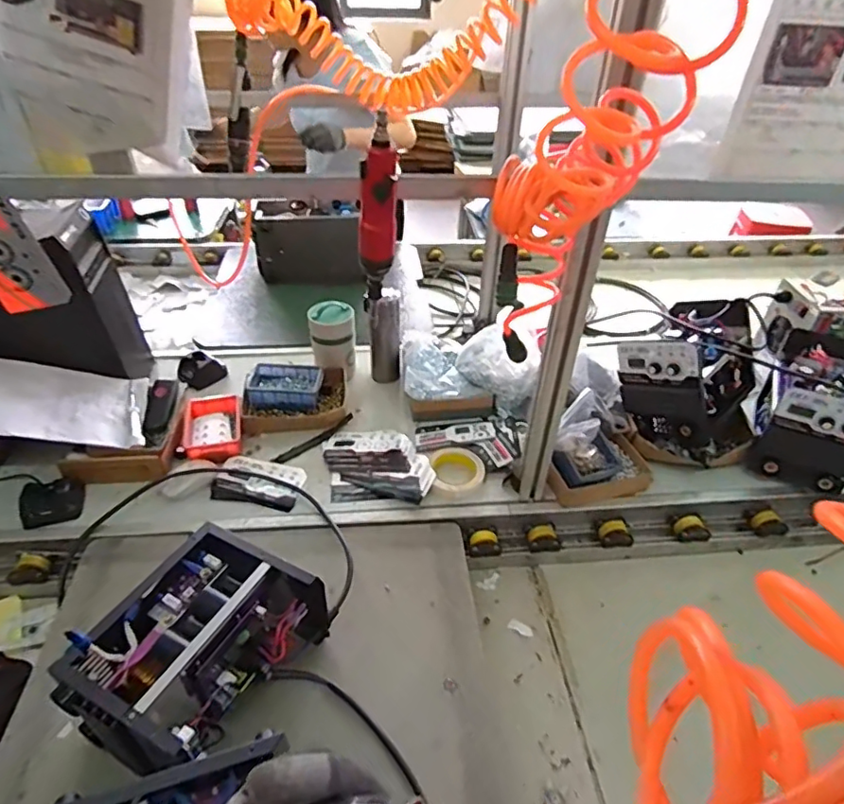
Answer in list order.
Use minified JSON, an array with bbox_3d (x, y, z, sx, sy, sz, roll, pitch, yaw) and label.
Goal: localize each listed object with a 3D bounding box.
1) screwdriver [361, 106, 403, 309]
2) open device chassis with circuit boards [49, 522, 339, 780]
[{"bbox_3d":[-0.045,-0.195,0.612,0.048,0.195,0.045,-2,39,-5],"label":"screwdriver"},{"bbox_3d":[-0.268,0.304,0.681,0.168,0.145,0.252,21,42,22],"label":"open device chassis with circuit boards"}]

